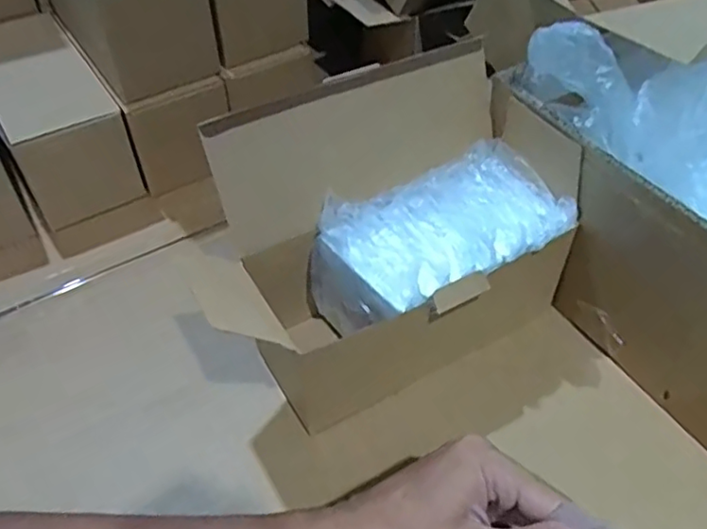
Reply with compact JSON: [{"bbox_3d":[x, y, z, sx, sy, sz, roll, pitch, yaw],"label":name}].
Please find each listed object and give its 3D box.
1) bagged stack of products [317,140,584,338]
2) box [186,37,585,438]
[{"bbox_3d":[0.065,0.001,0.452,0.182,0.110,0.096,-23,50,-20],"label":"bagged stack of products"},{"bbox_3d":[0.035,-0.020,0.432,0.208,0.176,0.131,-22,50,-20],"label":"box"}]

